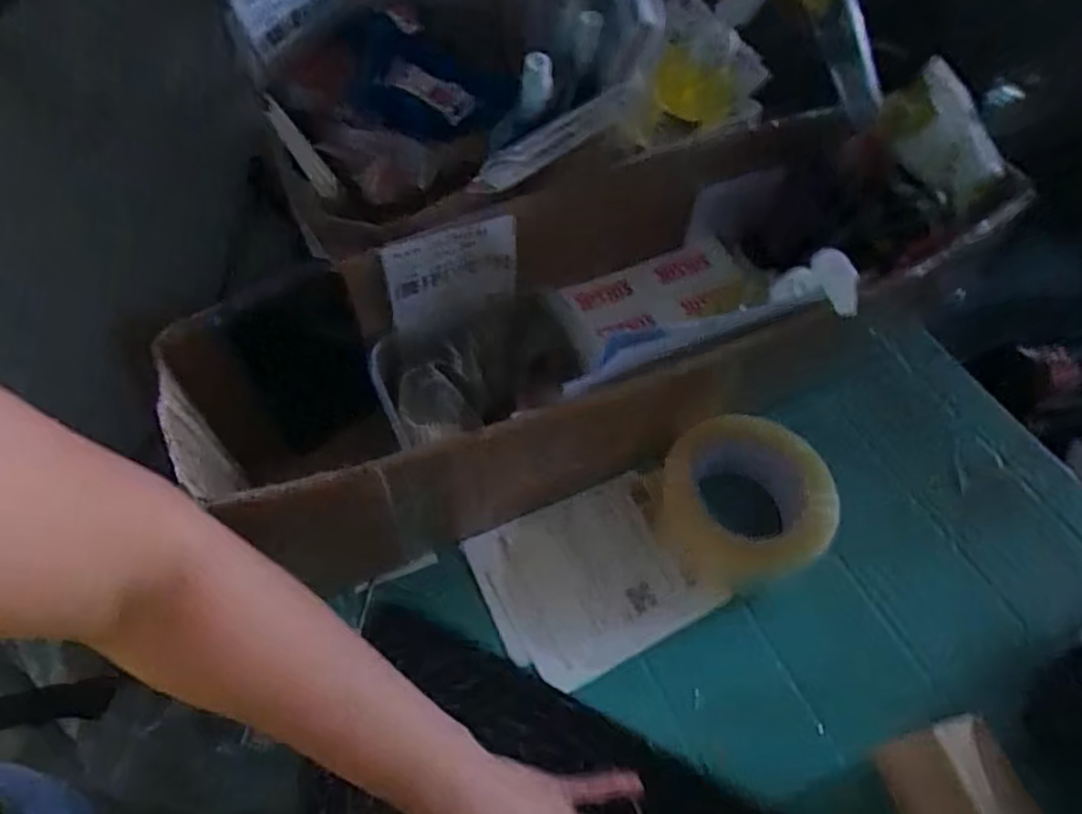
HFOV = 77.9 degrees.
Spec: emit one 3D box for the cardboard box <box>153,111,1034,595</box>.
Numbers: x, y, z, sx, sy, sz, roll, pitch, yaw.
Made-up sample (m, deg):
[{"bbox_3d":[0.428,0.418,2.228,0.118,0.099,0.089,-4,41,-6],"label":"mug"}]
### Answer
[{"bbox_3d":[0.047,-0.063,0.513,0.565,0.146,0.199,-20,57,-14],"label":"cardboard box"}]

